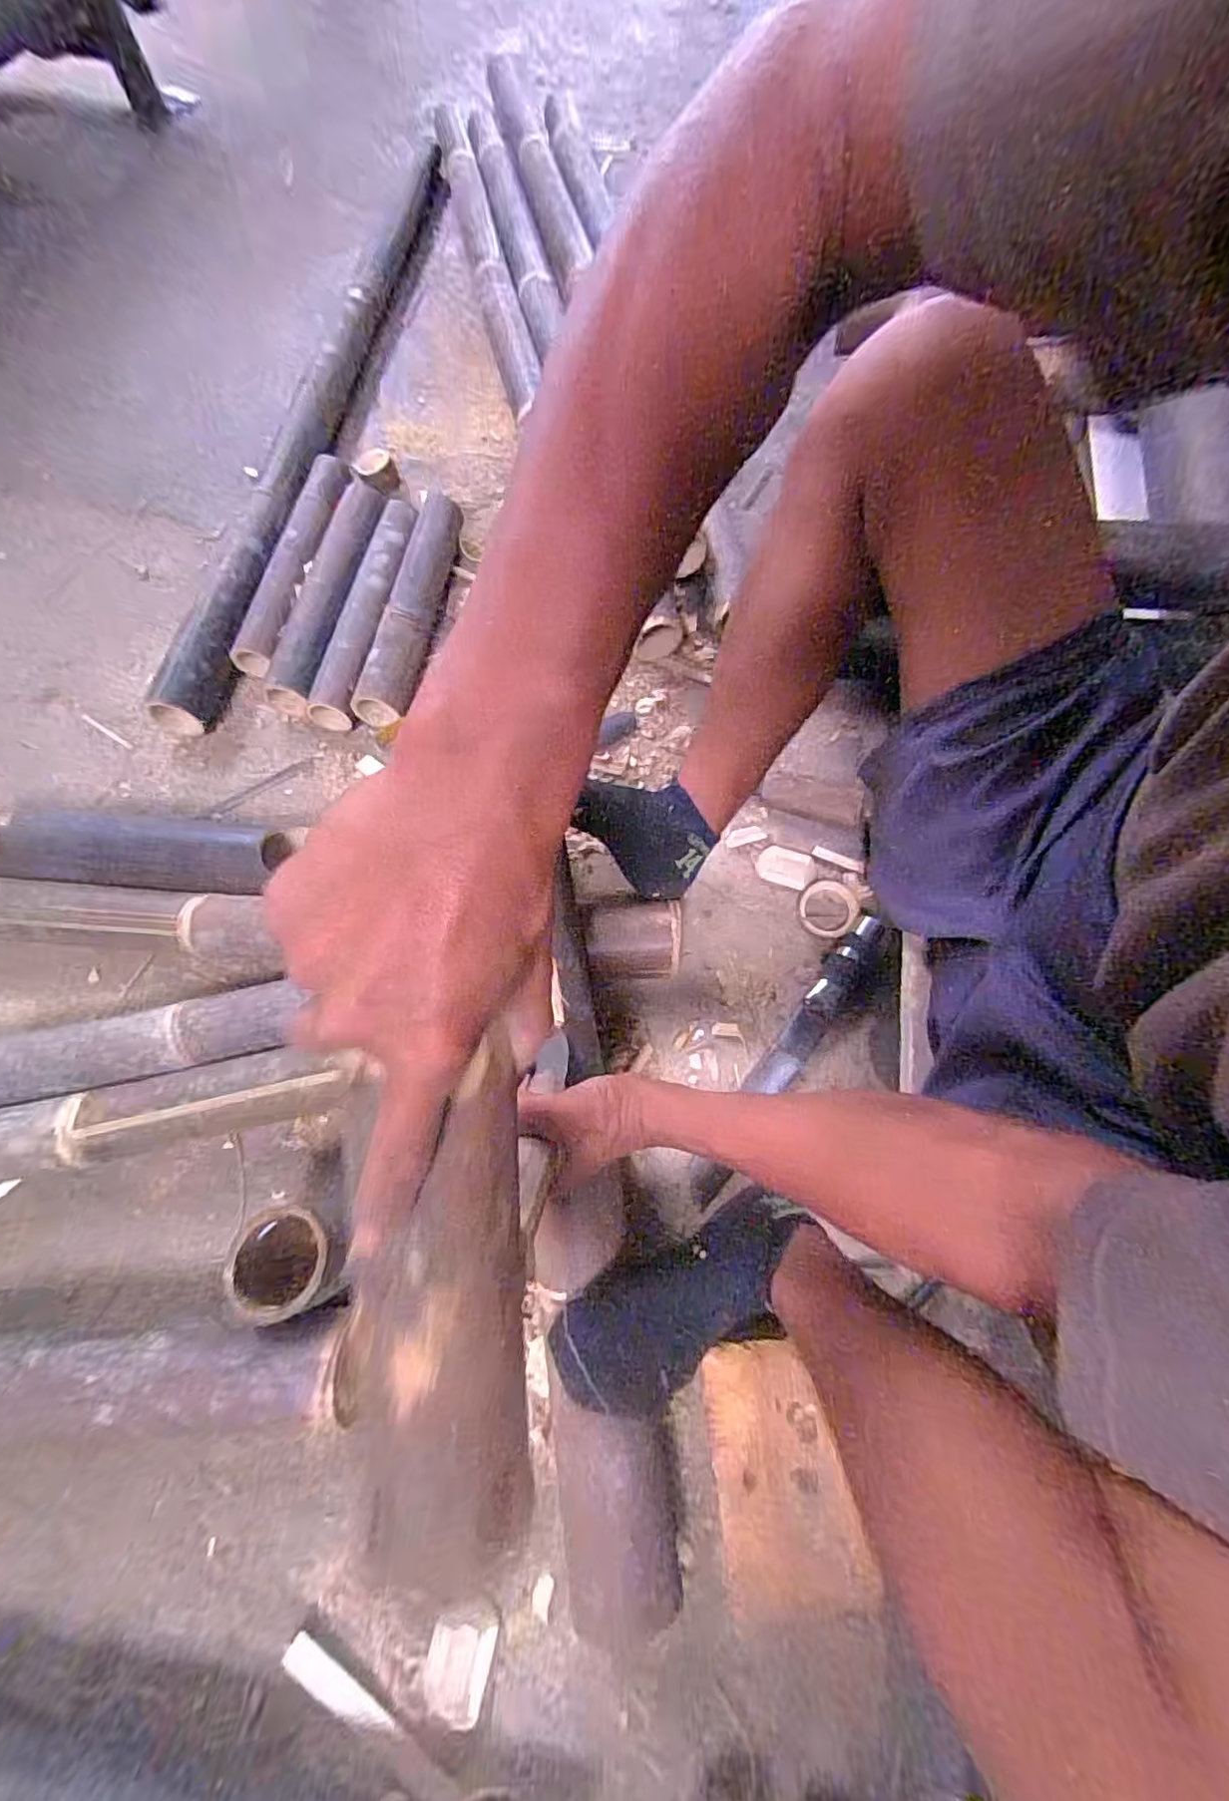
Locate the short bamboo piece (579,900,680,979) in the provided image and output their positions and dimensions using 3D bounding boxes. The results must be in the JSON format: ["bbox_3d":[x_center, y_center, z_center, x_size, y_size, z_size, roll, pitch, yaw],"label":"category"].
[{"bbox_3d":[0.021,0.041,0.627,0.097,0.053,0.077,-2,69,-2],"label":"short bamboo piece"}]

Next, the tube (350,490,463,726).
[{"bbox_3d":[-0.264,-0.405,0.806,0.063,0.061,0.389,10,69,3],"label":"tube"}]

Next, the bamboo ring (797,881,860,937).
[{"bbox_3d":[0.236,0.007,0.662,0.062,0.014,0.065,0,69,-1],"label":"bamboo ring"}]

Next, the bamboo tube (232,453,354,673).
[{"bbox_3d":[-0.428,-0.473,0.815,0.057,0.037,0.377,11,69,4],"label":"bamboo tube"}]

